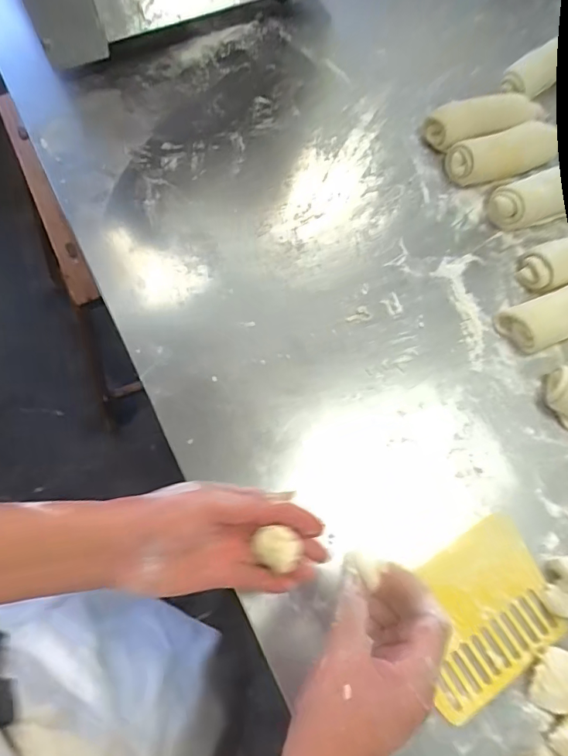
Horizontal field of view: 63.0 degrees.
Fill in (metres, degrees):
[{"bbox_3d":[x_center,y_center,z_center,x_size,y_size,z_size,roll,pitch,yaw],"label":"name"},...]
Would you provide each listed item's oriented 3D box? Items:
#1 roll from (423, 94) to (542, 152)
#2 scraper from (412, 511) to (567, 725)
[{"bbox_3d":[0.281,-0.351,0.636,0.168,0.053,0.045,-16,70,-9],"label":"roll"},{"bbox_3d":[0.186,0.220,0.436,0.153,0.008,0.119,-29,73,-13],"label":"scraper"}]

